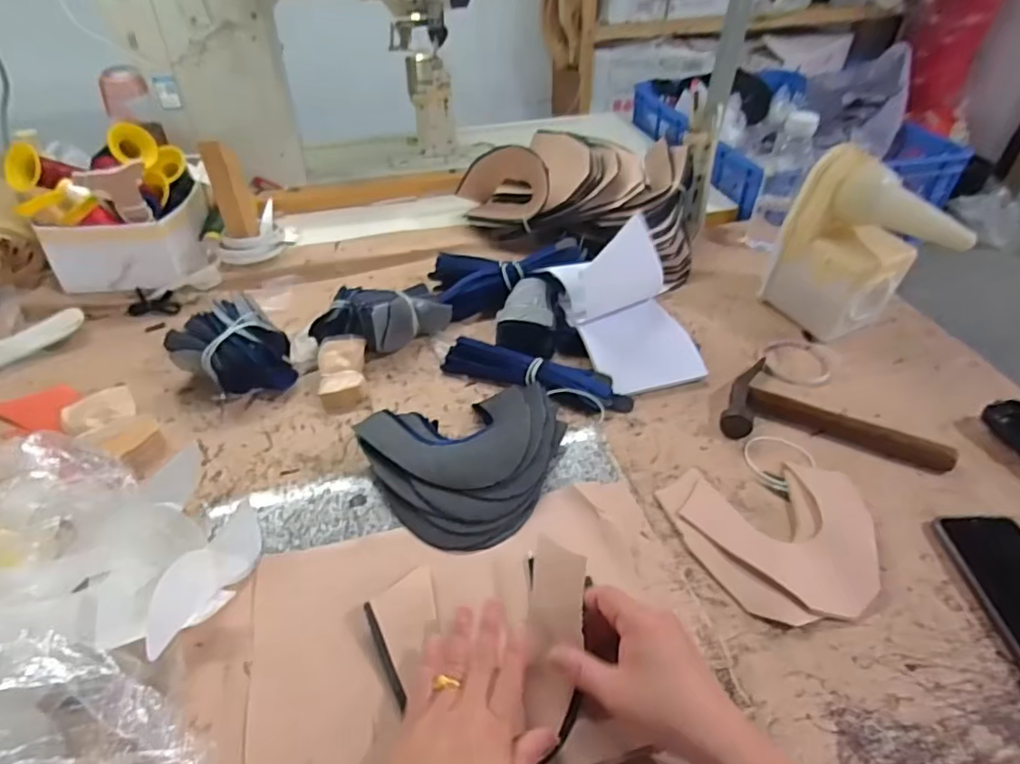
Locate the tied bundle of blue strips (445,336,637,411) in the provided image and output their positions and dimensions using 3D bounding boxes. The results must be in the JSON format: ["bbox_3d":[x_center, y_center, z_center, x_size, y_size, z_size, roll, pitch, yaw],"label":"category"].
[{"bbox_3d":[0.029,-0.007,0.685,0.224,0.031,0.048,15,45,14],"label":"tied bundle of blue strips"}]

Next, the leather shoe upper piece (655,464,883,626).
[{"bbox_3d":[0.245,0.141,0.536,0.179,0.011,0.154,-1,43,-2],"label":"leather shoe upper piece"}]

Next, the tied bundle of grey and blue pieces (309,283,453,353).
[{"bbox_3d":[-0.161,-0.085,0.734,0.173,0.065,0.098,-8,44,-9],"label":"tied bundle of grey and blue pieces"}]

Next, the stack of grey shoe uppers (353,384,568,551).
[{"bbox_3d":[-0.031,0.067,0.564,0.190,0.025,0.170,-19,46,-20],"label":"stack of grey shoe uppers"}]

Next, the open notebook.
[{"bbox_3d":[0.149,-0.093,0.694,0.144,0.144,0.167,-6,43,-7],"label":"open notebook"}]

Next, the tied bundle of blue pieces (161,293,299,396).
[{"bbox_3d":[-0.319,-0.034,0.684,0.109,0.074,0.115,34,52,31],"label":"tied bundle of blue pieces"}]

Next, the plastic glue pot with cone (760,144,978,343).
[{"bbox_3d":[0.427,-0.154,0.718,0.188,0.202,0.090,31,51,28],"label":"plastic glue pot with cone"}]

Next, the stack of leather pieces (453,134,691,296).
[{"bbox_3d":[0.104,-0.293,0.912,0.380,0.136,0.194,14,45,14],"label":"stack of leather pieces"}]

